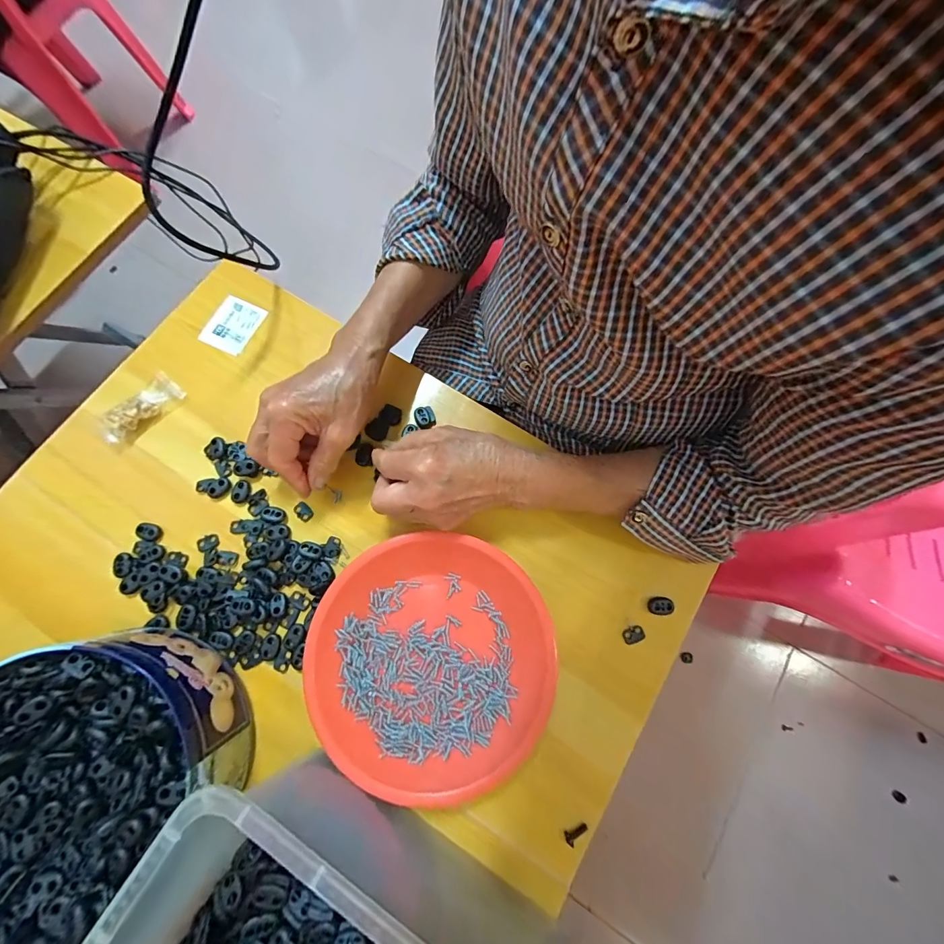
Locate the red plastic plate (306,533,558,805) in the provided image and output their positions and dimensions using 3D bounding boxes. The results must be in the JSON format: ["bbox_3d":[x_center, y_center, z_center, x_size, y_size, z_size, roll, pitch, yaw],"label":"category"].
[{"bbox_3d":[-0.033,0.151,0.327,0.184,0.026,0.196,0,75,0],"label":"red plastic plate"}]

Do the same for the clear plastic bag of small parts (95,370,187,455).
[{"bbox_3d":[-0.327,-0.061,0.390,0.038,0.019,0.085,41,79,11],"label":"clear plastic bag of small parts"}]

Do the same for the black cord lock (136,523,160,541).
[{"bbox_3d":[-0.294,0.055,0.366,0.018,0.012,0.014,11,75,3],"label":"black cord lock"}]

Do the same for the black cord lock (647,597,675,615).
[{"bbox_3d":[0.165,0.117,0.350,0.021,0.004,0.015,1,75,1],"label":"black cord lock"}]

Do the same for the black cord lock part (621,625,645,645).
[{"bbox_3d":[0.138,0.140,0.344,0.019,0.005,0.012,-24,76,-6],"label":"black cord lock part"}]

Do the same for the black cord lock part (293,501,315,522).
[{"bbox_3d":[-0.157,0.037,0.374,0.019,0.004,0.013,40,79,10],"label":"black cord lock part"}]

